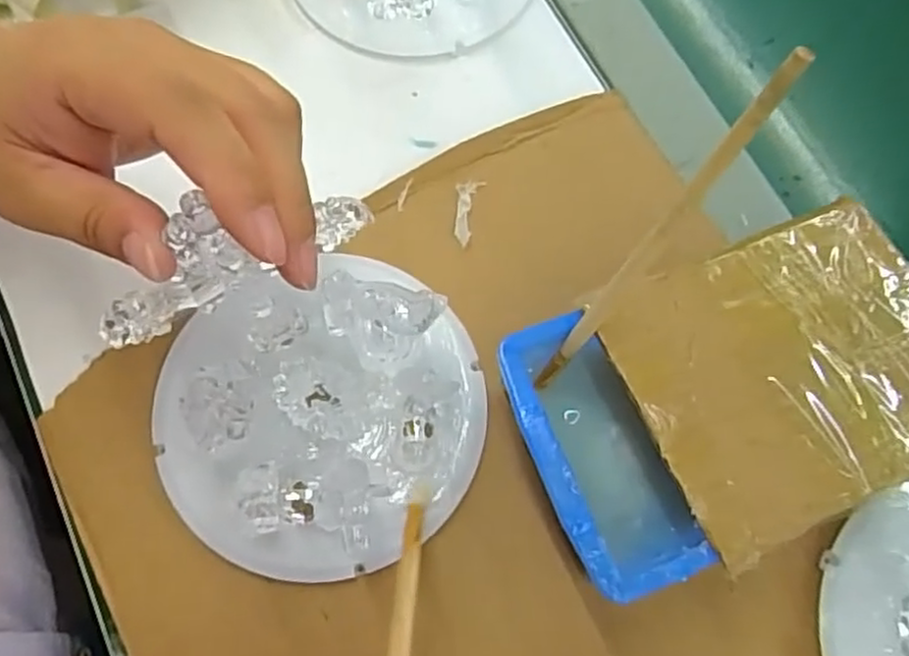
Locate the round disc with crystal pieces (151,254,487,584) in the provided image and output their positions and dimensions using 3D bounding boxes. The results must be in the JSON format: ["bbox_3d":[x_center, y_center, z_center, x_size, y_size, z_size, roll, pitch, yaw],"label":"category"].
[{"bbox_3d":[-0.053,0.033,0.278,0.123,0.034,0.118,0,72,-1],"label":"round disc with crystal pieces"}]

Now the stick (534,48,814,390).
[{"bbox_3d":[0.057,-0.022,0.219,0.007,0.147,0.010,46,54,13],"label":"stick"}]

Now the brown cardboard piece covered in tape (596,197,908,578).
[{"bbox_3d":[0.120,0.014,0.247,0.114,0.007,0.096,-23,74,-8],"label":"brown cardboard piece covered in tape"}]

